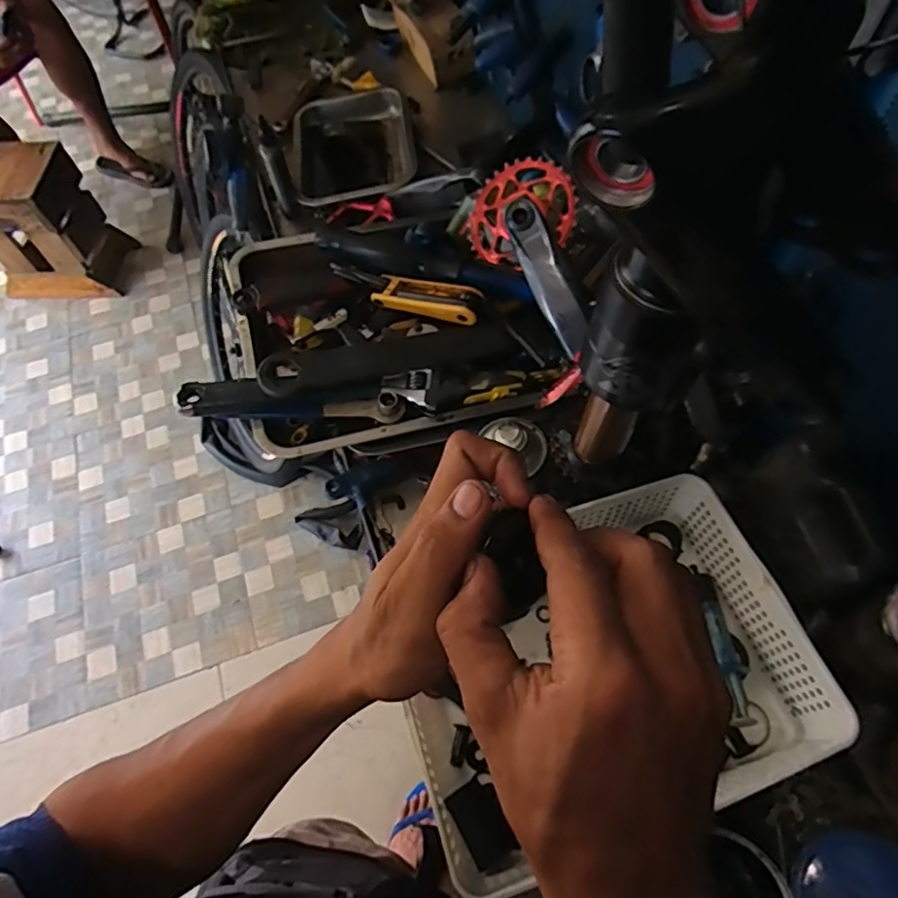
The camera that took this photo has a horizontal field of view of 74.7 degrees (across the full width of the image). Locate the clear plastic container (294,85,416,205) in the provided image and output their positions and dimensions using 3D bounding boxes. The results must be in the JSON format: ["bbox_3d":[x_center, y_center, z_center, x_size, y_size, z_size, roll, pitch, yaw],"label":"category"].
[{"bbox_3d":[-0.153,-0.454,0.976,0.190,0.125,0.257,-10,62,-3],"label":"clear plastic container"}]

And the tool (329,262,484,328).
[{"bbox_3d":[-0.049,-0.179,0.661,0.178,0.030,0.039,21,65,13],"label":"tool"}]

